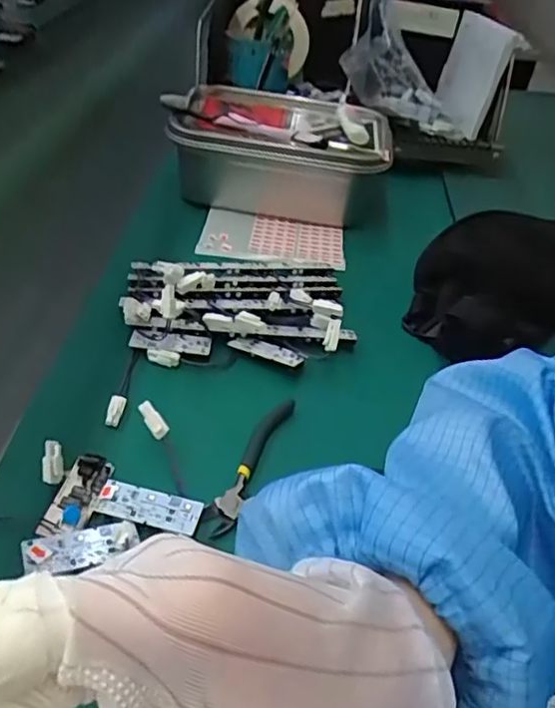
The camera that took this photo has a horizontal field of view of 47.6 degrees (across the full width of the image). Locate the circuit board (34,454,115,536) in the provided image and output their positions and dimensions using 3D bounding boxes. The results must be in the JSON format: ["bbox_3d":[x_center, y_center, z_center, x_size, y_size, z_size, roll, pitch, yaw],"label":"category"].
[{"bbox_3d":[-0.124,0.087,0.391,0.026,0.005,0.063,9,40,4],"label":"circuit board"}]

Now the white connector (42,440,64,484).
[{"bbox_3d":[-0.141,0.068,0.395,0.012,0.005,0.027,-4,76,-11],"label":"white connector"}]

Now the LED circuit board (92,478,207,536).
[{"bbox_3d":[-0.080,0.095,0.392,0.063,0.004,0.023,12,49,4],"label":"LED circuit board"}]

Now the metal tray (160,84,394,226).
[{"bbox_3d":[0.003,-0.233,0.726,0.240,0.092,0.163,8,40,3],"label":"metal tray"}]

